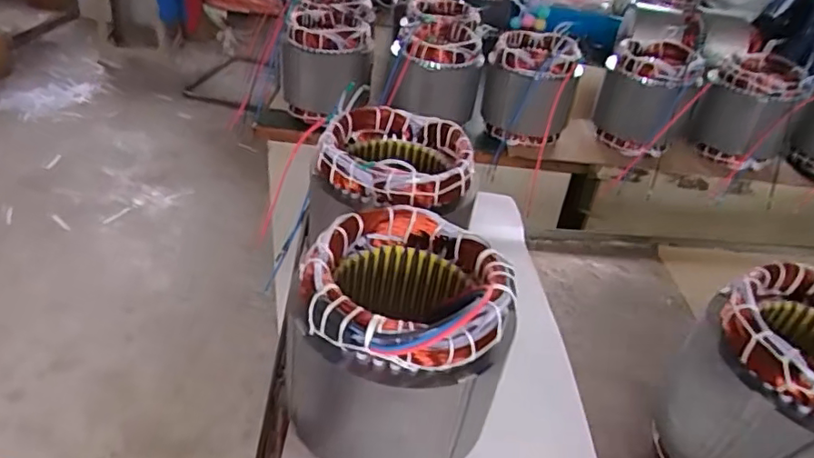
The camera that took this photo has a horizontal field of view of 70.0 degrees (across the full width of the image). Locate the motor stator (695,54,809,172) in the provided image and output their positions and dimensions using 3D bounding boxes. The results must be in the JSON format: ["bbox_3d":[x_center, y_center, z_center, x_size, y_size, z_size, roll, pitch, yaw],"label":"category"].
[{"bbox_3d":[0.603,-0.215,1.033,0.134,0.153,0.150,22,40,23],"label":"motor stator"}]

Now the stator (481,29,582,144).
[{"bbox_3d":[0.223,-0.257,1.038,0.151,0.160,0.150,15,36,9],"label":"stator"}]

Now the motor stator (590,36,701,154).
[{"bbox_3d":[0.416,-0.233,1.024,0.150,0.154,0.156,18,37,13],"label":"motor stator"}]

